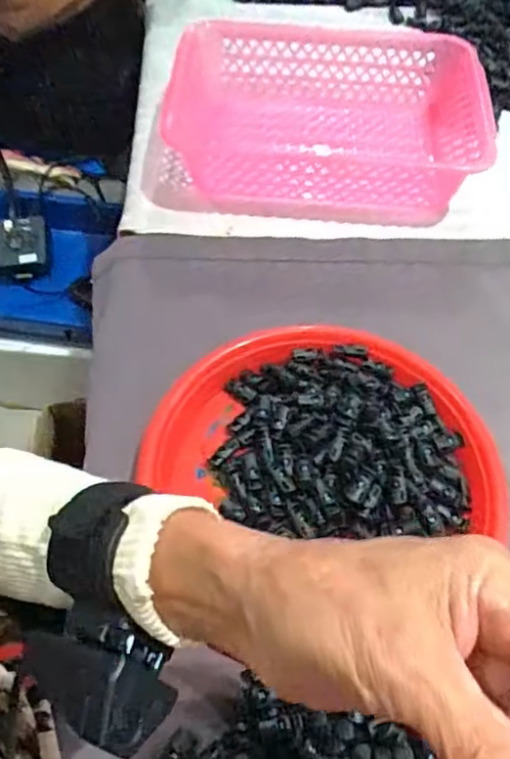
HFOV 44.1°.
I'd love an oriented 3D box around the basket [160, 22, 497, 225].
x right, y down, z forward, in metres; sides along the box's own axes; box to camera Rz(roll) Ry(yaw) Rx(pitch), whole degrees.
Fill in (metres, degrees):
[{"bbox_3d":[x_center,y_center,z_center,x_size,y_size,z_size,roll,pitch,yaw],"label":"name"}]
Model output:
[{"bbox_3d":[0.076,-0.275,0.657,0.313,0.081,0.223,7,58,3],"label":"basket"}]

